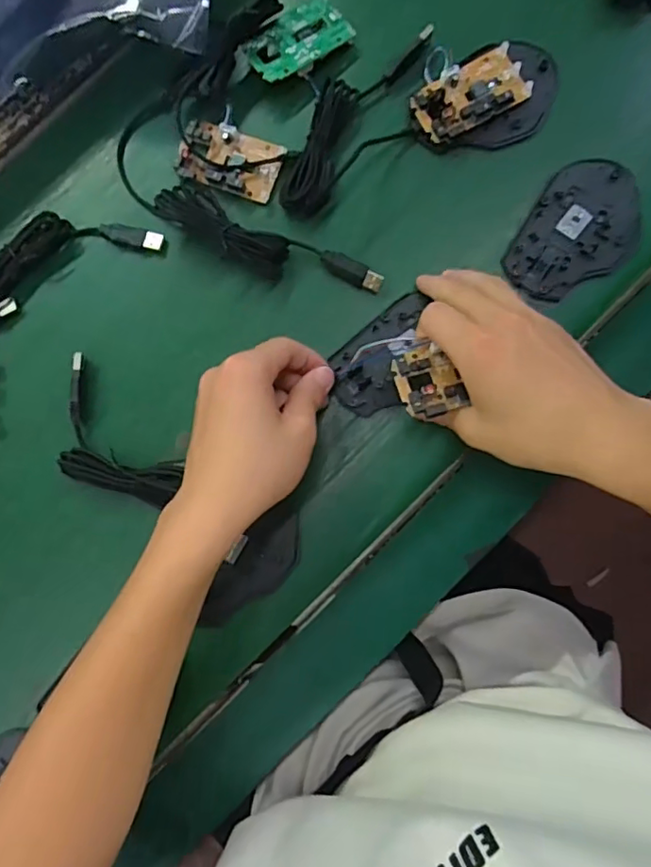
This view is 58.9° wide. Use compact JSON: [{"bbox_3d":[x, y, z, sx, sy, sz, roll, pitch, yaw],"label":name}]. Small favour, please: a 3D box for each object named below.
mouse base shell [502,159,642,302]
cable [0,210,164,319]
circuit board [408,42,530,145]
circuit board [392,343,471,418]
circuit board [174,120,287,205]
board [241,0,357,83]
[{"bbox_3d":[0.178,-0.141,0.405,0.072,0.012,0.109,31,86,7],"label":"mouse base shell"},{"bbox_3d":[-0.203,-0.128,0.422,0.157,0.022,0.050,-25,82,0],"label":"cable"},{"bbox_3d":[0.105,-0.246,0.415,0.081,0.021,0.046,-29,82,-1],"label":"circuit board"},{"bbox_3d":[0.063,-0.033,0.359,0.036,0.017,0.046,-21,69,-7],"label":"circuit board"},{"bbox_3d":[-0.070,-0.201,0.423,0.075,0.011,0.047,18,84,6],"label":"circuit board"},{"bbox_3d":[-0.021,-0.290,0.426,0.079,0.007,0.040,-39,83,-10],"label":"board"}]

